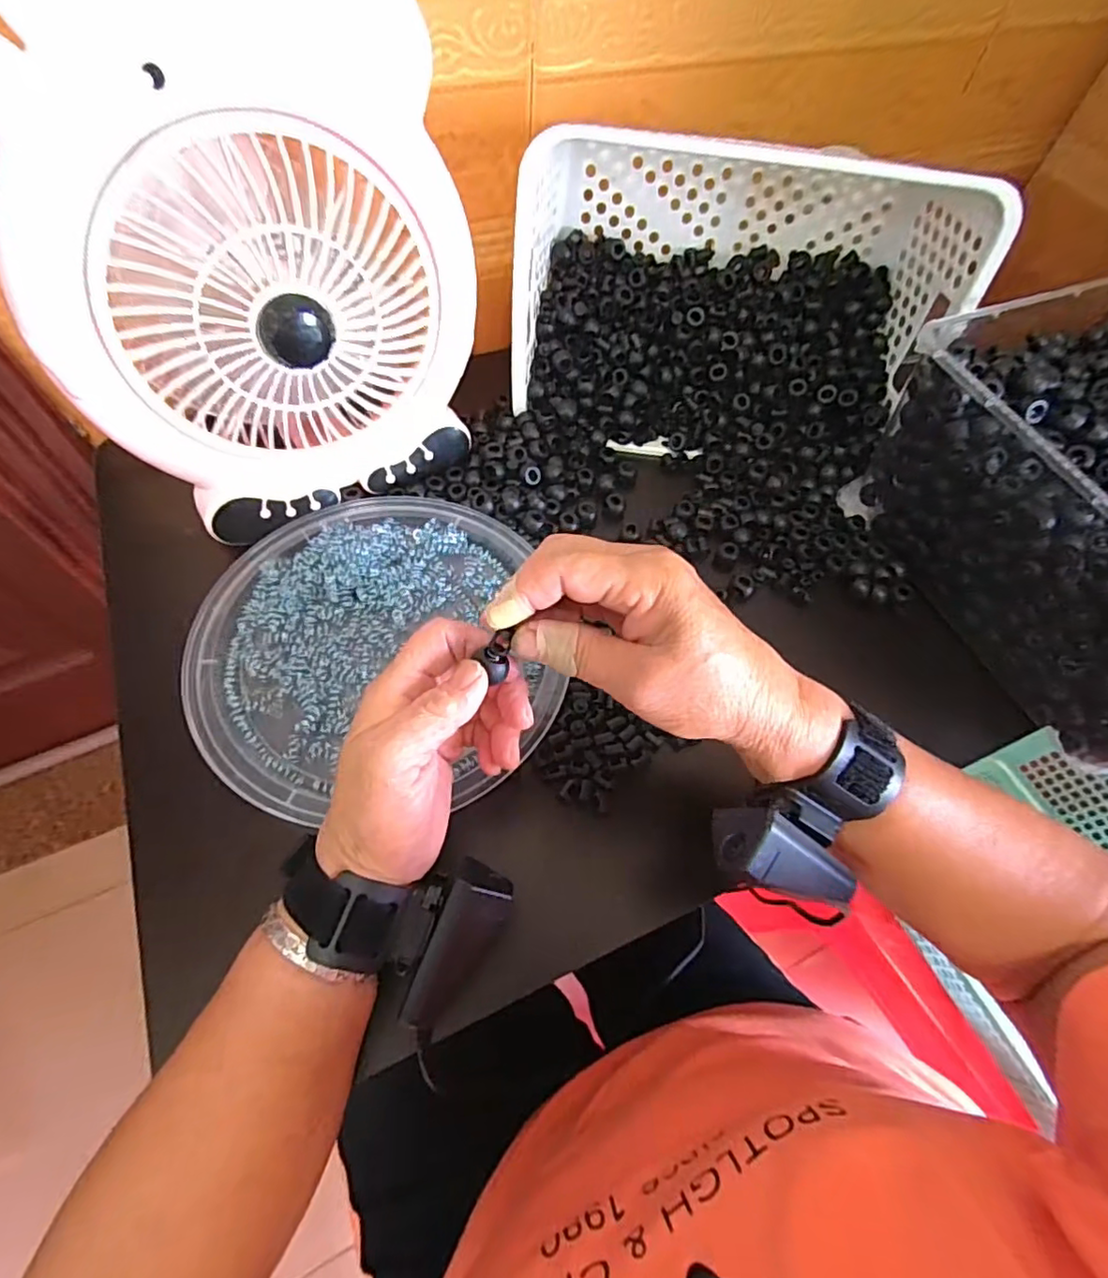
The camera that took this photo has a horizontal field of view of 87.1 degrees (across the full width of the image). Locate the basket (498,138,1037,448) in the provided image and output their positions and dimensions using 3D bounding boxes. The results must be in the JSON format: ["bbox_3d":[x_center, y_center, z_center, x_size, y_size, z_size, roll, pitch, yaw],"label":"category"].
[{"bbox_3d":[0.125,-0.264,0.453,0.306,0.158,0.154,2,61,-3],"label":"basket"}]

